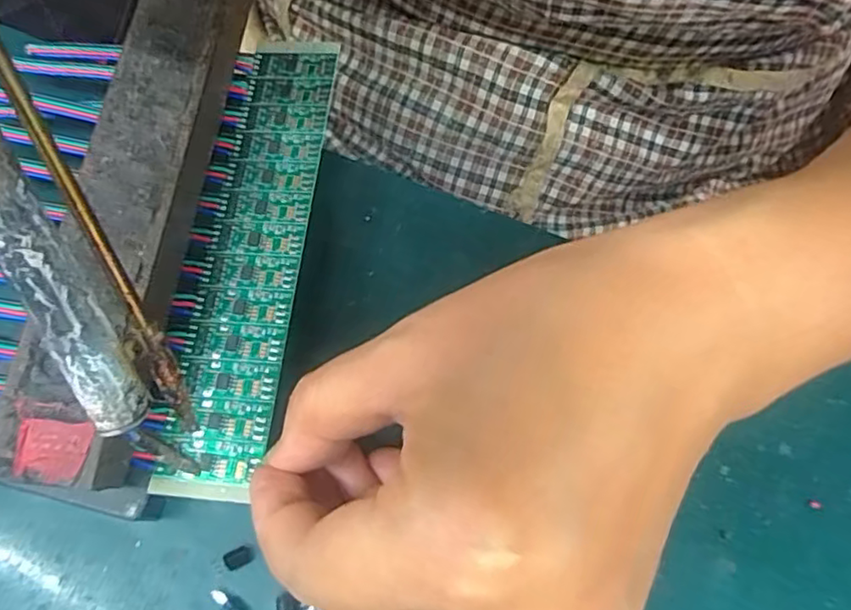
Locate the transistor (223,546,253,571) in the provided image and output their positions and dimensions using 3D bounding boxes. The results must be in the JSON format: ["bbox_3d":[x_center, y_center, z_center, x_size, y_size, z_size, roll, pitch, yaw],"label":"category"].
[{"bbox_3d":[-0.057,0.076,0.184,0.008,0.004,0.006,-25,73,-10],"label":"transistor"}]

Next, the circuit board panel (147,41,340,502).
[{"bbox_3d":[-0.055,-0.022,0.203,0.030,0.004,0.162,6,70,0],"label":"circuit board panel"}]

